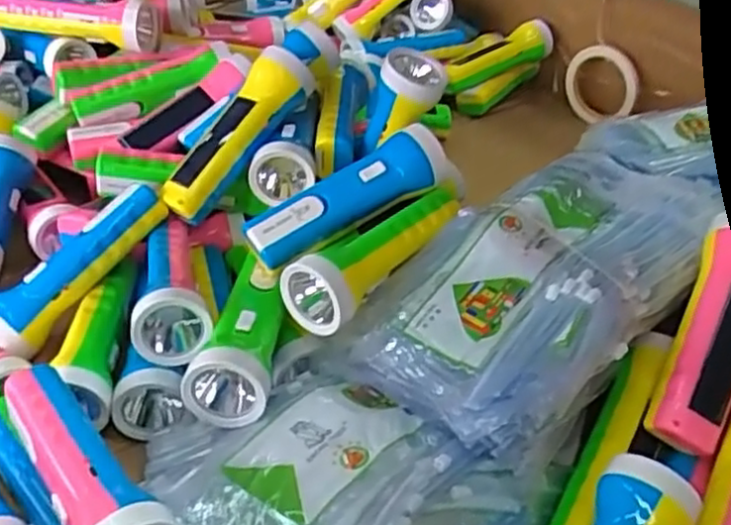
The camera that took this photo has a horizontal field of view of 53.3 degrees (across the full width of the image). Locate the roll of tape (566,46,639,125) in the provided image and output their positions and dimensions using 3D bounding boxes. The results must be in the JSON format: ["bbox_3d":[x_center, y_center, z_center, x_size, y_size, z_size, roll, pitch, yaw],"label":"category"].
[{"bbox_3d":[0.299,-0.227,0.925,0.088,0.095,0.028,14,38,12],"label":"roll of tape"}]

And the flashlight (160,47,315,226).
[{"bbox_3d":[-0.109,-0.108,0.615,0.057,0.042,0.166,33,83,31],"label":"flashlight"}]

